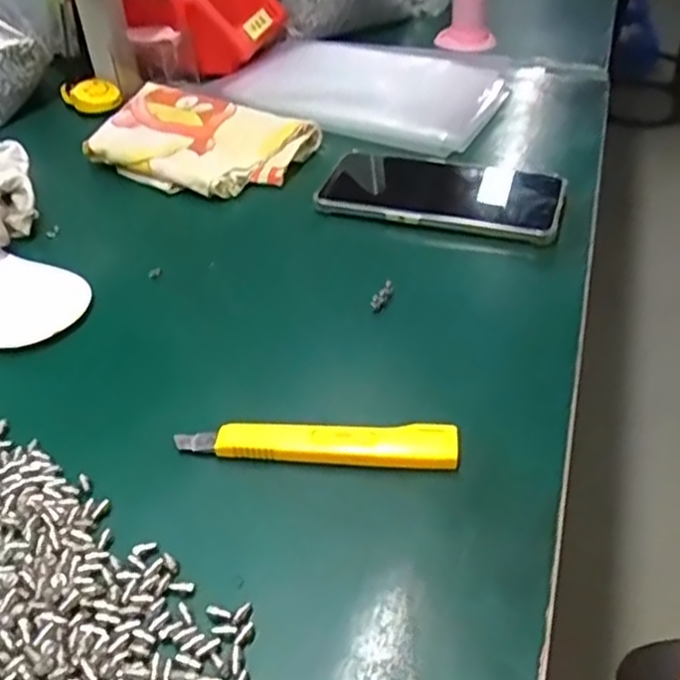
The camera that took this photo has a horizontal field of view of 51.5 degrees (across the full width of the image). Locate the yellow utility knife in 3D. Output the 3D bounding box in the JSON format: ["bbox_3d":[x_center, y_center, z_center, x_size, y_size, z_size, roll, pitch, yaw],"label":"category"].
[{"bbox_3d":[-0.011,0.048,0.334,0.131,0.011,0.021,0,40,6],"label":"yellow utility knife"}]

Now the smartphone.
[{"bbox_3d":[0.072,-0.108,0.510,0.170,0.014,0.094,12,43,19],"label":"smartphone"}]

